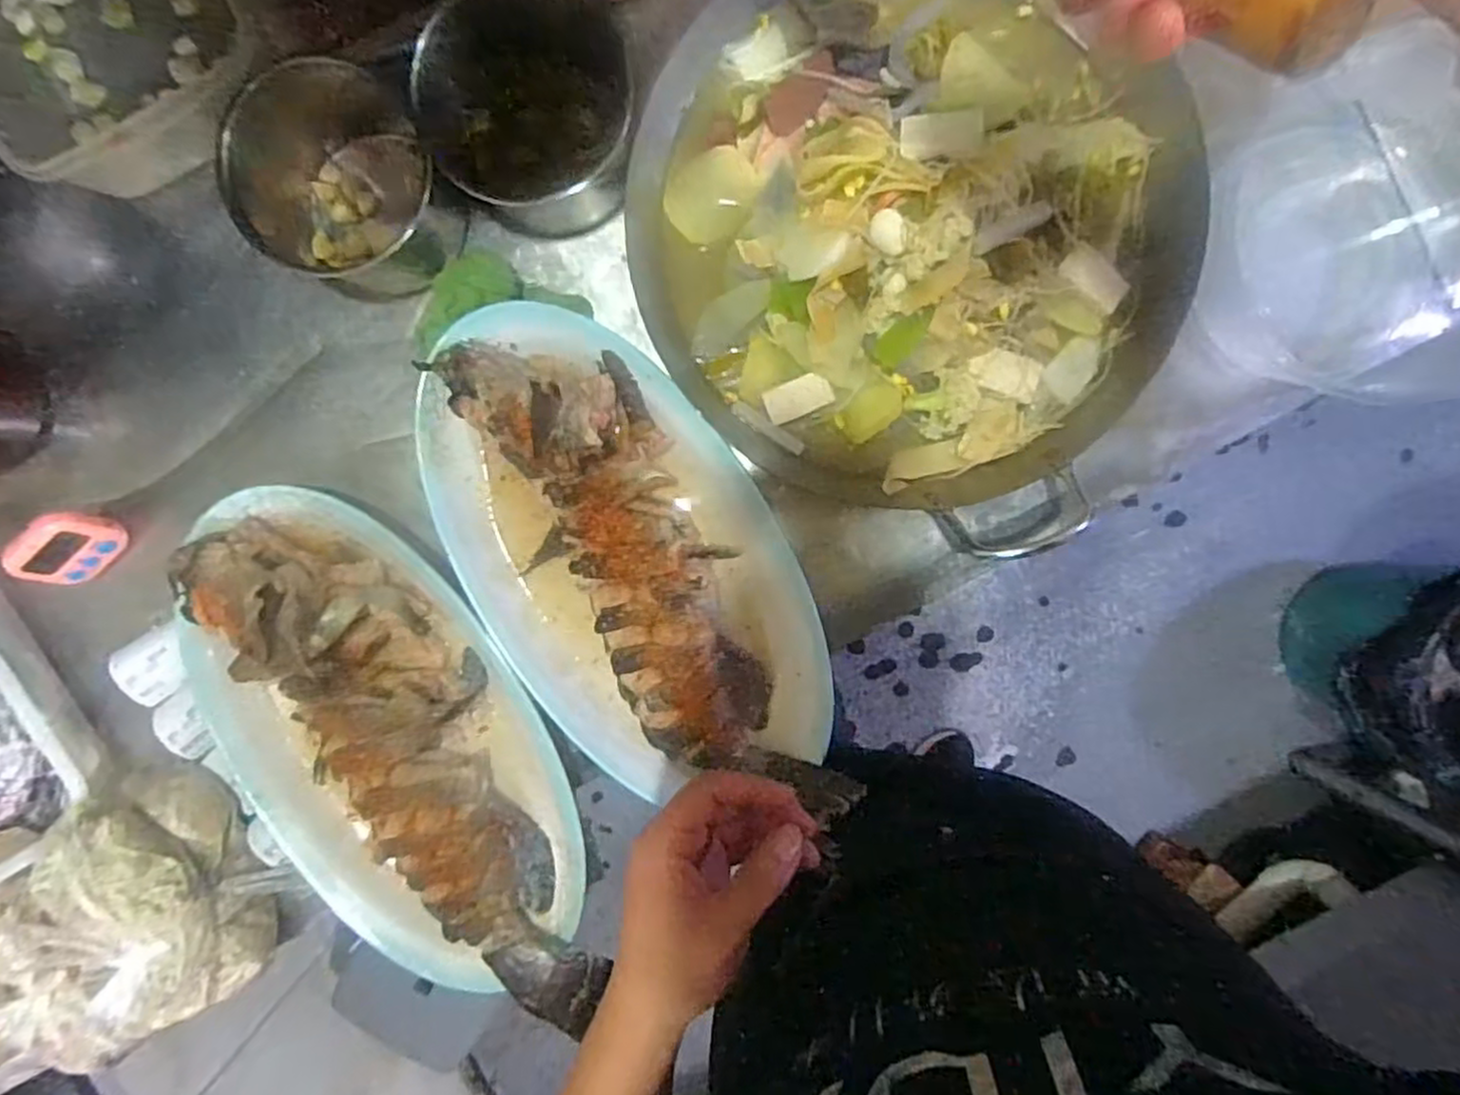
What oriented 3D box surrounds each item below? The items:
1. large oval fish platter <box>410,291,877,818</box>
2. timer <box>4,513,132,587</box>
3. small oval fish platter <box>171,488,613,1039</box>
[{"bbox_3d":[-0.074,0.022,0.546,0.218,0.072,0.418,-27,96,3],"label":"large oval fish platter"},{"bbox_3d":[-0.500,0.003,0.568,0.064,0.059,0.017,-47,62,4],"label":"timer"},{"bbox_3d":[-0.261,0.152,0.556,0.224,0.059,0.416,-35,95,4],"label":"small oval fish platter"}]

